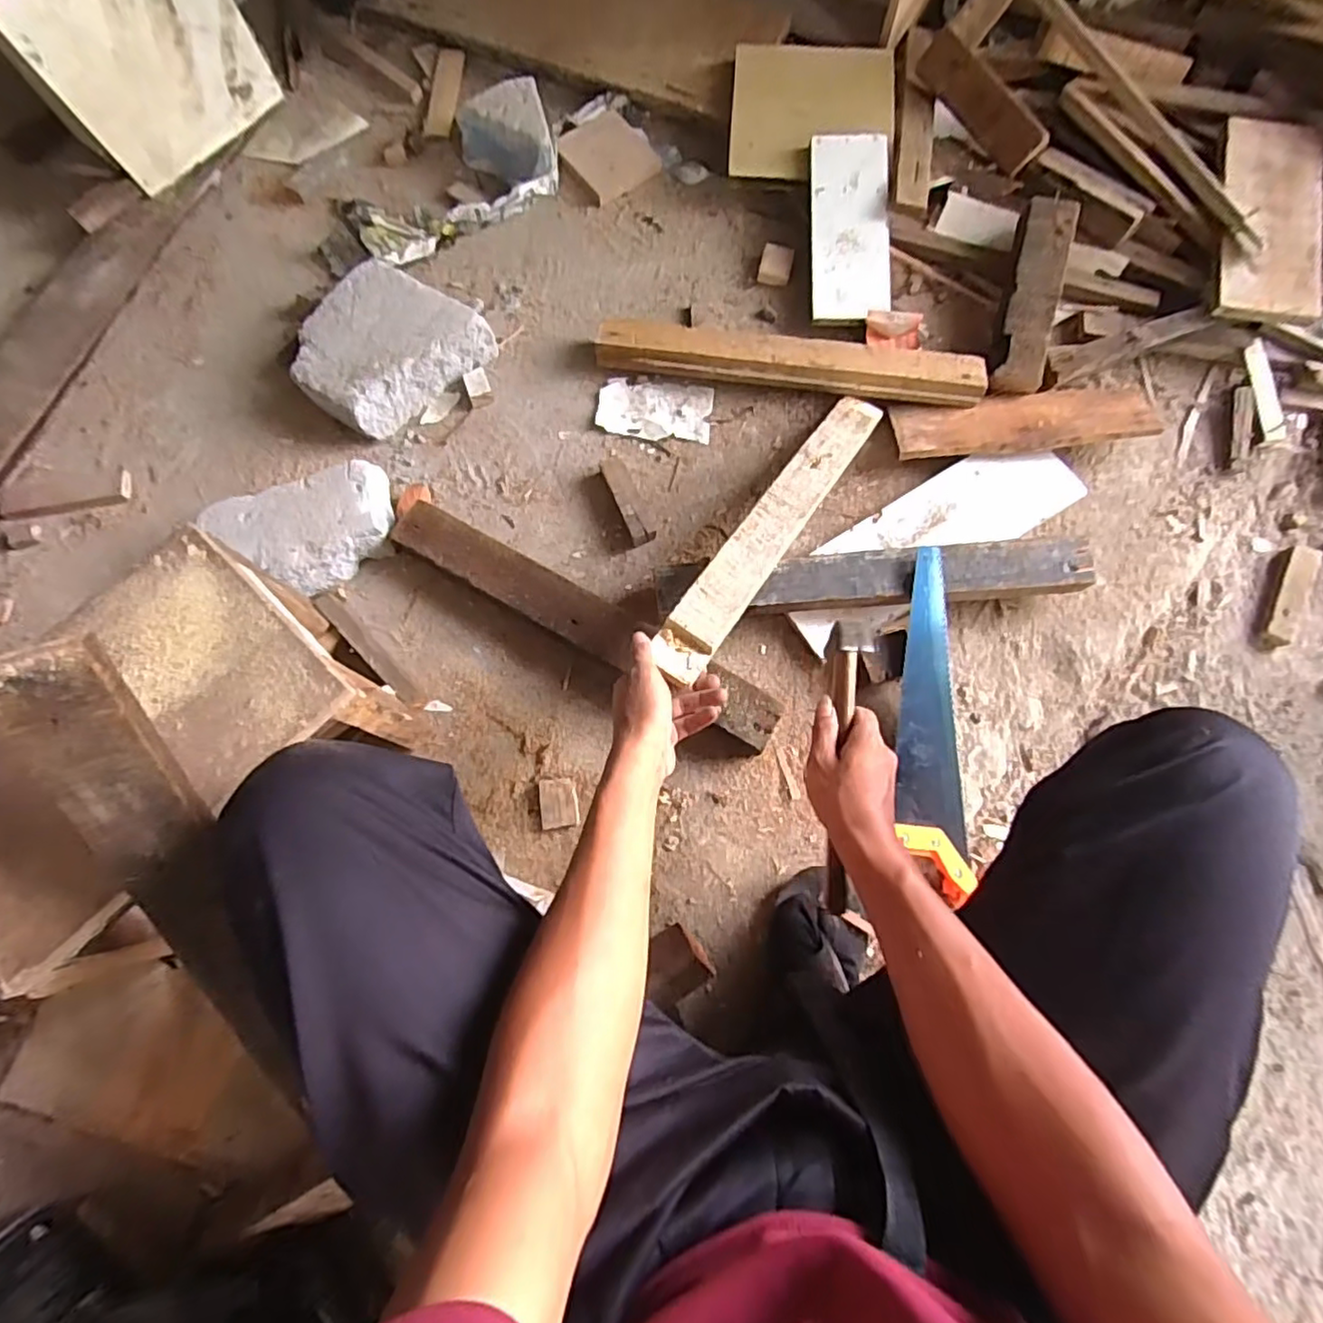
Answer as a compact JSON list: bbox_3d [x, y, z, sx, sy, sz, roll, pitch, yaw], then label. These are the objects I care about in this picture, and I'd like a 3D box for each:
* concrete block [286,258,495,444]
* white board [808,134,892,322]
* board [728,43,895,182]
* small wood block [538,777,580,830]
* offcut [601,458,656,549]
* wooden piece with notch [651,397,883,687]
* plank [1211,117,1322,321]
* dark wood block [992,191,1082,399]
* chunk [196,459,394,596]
[{"bbox_3d":[-0.359,-0.404,0.822,0.182,0.072,0.222,42,79,9],"label":"concrete block"},{"bbox_3d":[0.254,-0.588,0.859,0.103,0.010,0.265,-1,84,6],"label":"white board"},{"bbox_3d":[0.213,-0.780,0.895,0.220,0.023,0.212,4,76,1],"label":"board"},{"bbox_3d":[-0.114,0.157,0.708,0.042,0.007,0.053,-7,76,-2],"label":"small wood block"},{"bbox_3d":[-0.044,-0.199,0.792,0.028,0.028,0.118,-25,77,-6],"label":"offcut"},{"bbox_3d":[0.131,-0.161,0.690,0.056,0.027,0.463,33,60,8],"label":"wooden piece with notch"},{"bbox_3d":[0.787,-0.566,0.812,0.122,0.020,0.279,10,81,8],"label":"plank"},{"bbox_3d":[0.480,-0.467,0.813,0.059,0.022,0.250,12,88,3],"label":"dark wood block"},{"bbox_3d":[-0.414,-0.151,0.759,0.192,0.071,0.120,-23,77,-6],"label":"chunk"}]

